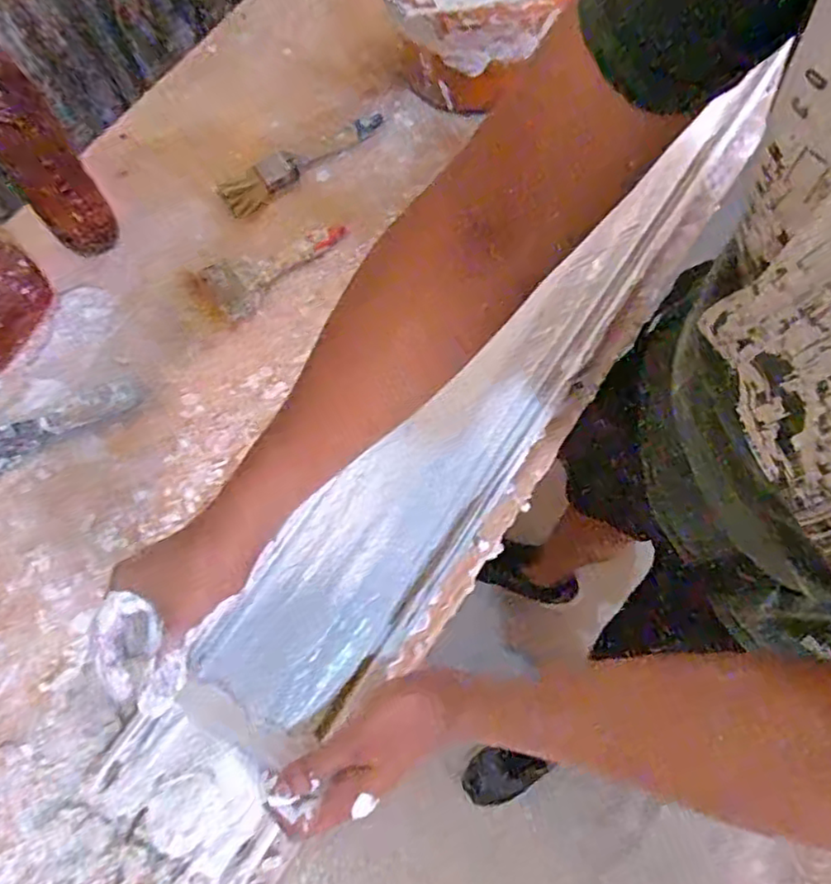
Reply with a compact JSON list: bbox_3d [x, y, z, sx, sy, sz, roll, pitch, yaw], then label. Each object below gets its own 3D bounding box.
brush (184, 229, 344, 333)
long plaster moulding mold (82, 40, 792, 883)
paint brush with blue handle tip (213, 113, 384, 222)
[{"bbox_3d":[-0.146,-0.173,0.669,0.172,0.016,0.065,-30,75,-9],"label":"brush"},{"bbox_3d":[0.089,-0.042,0.603,0.129,0.072,0.877,38,72,13],"label":"long plaster moulding mold"},{"bbox_3d":[-0.125,-0.311,0.724,0.199,0.011,0.048,-39,76,-12],"label":"paint brush with blue handle tip"}]

